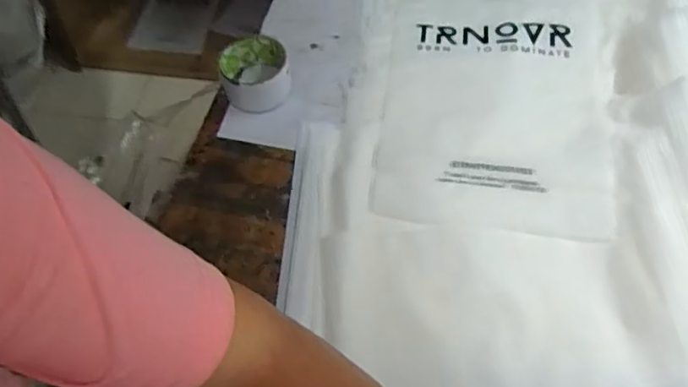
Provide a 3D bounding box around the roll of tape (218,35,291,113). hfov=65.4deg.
[{"bbox_3d":[-0.106,-0.141,0.636,0.075,0.047,0.078,2,56,-3],"label":"roll of tape"}]

